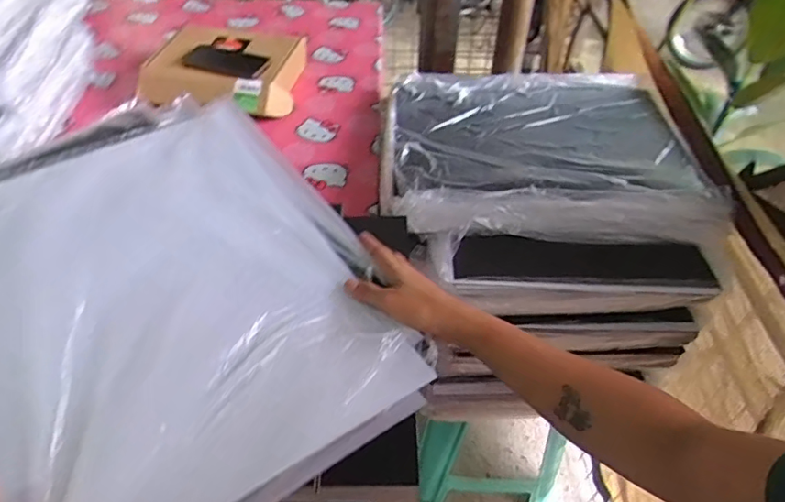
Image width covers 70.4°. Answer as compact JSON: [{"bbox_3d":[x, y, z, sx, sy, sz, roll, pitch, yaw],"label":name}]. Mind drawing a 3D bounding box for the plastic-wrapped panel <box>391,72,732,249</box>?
[{"bbox_3d":[0.260,-0.191,0.980,0.508,0.079,0.425,0,45,-3],"label":"plastic-wrapped panel"}]

